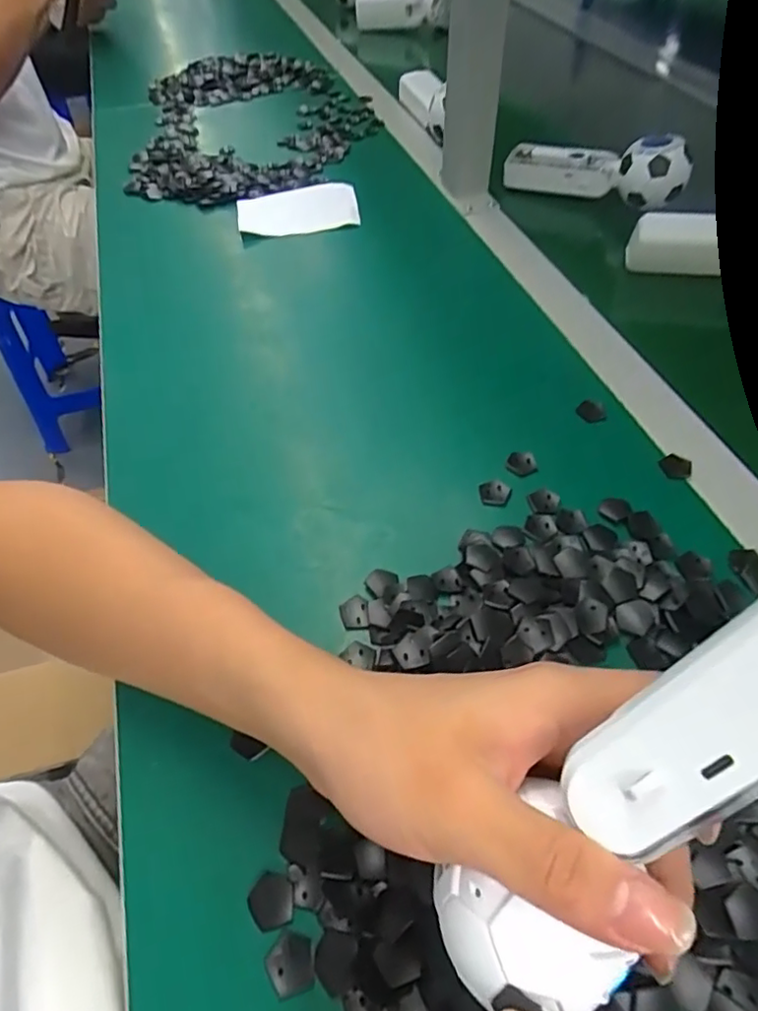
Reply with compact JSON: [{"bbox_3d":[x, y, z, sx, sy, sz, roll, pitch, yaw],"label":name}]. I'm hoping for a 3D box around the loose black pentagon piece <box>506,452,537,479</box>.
[{"bbox_3d":[0.091,-0.026,0.372,0.018,0.006,0.016,3,54,6],"label":"loose black pentagon piece"}]

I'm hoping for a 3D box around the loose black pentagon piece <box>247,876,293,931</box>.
[{"bbox_3d":[-0.044,0.161,0.238,0.018,0.004,0.018,-5,54,1],"label":"loose black pentagon piece"}]

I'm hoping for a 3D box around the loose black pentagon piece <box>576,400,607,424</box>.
[{"bbox_3d":[0.148,-0.065,0.406,0.020,0.007,0.013,25,60,21],"label":"loose black pentagon piece"}]

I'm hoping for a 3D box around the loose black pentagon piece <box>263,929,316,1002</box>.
[{"bbox_3d":[-0.035,0.177,0.226,0.018,0.004,0.019,-15,54,-7],"label":"loose black pentagon piece"}]

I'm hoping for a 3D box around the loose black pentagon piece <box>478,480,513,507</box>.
[{"bbox_3d":[0.071,-0.008,0.359,0.019,0.004,0.018,8,55,10],"label":"loose black pentagon piece"}]

